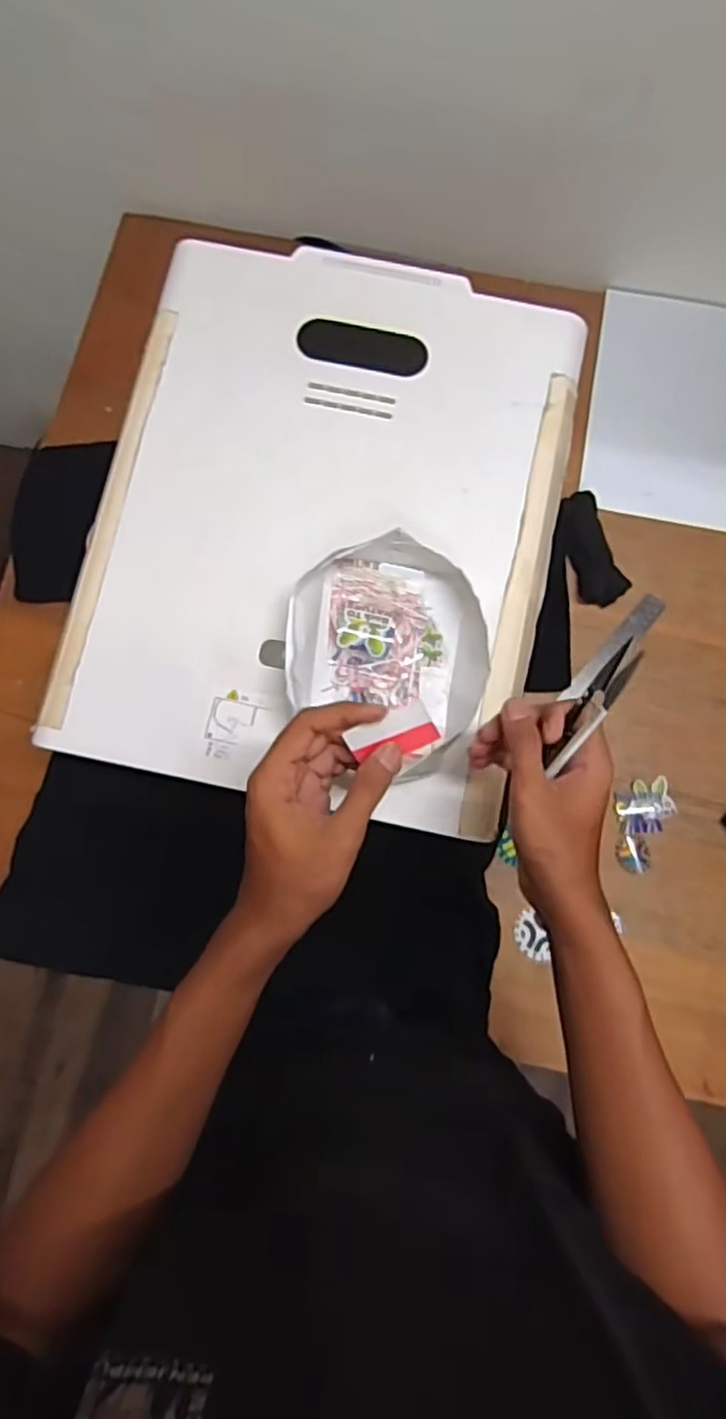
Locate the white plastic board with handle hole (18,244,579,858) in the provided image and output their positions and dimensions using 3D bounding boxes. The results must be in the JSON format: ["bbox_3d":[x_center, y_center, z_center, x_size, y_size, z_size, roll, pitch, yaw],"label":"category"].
[{"bbox_3d":[-0.032,-0.172,0.611,0.396,0.029,0.495,13,79,1],"label":"white plastic board with handle hole"}]

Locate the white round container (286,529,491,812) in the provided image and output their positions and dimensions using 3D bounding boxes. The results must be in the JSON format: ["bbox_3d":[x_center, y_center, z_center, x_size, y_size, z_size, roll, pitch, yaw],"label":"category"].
[{"bbox_3d":[0.021,-0.046,0.566,0.172,0.049,0.178,0,79,-1],"label":"white round container"}]

